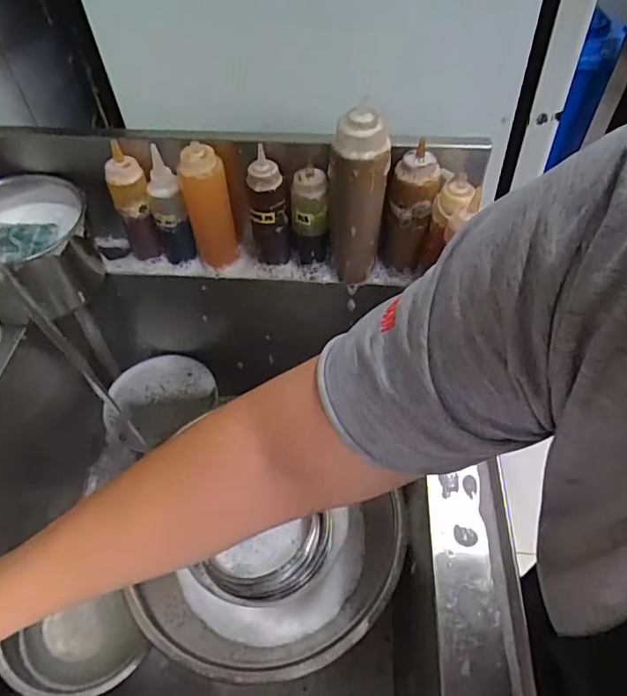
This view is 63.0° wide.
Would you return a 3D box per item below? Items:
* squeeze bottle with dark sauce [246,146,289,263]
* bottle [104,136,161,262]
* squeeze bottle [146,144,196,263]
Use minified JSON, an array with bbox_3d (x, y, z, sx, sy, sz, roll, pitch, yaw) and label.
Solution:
[{"bbox_3d":[-0.059,-0.170,0.667,0.045,0.153,0.051,-7,52,-5],"label":"squeeze bottle with dark sauce"},{"bbox_3d":[-0.236,-0.182,0.680,0.045,0.174,0.042,-20,55,-15],"label":"bottle"},{"bbox_3d":[-0.190,-0.184,0.673,0.041,0.155,0.044,-16,54,-12],"label":"squeeze bottle"}]

